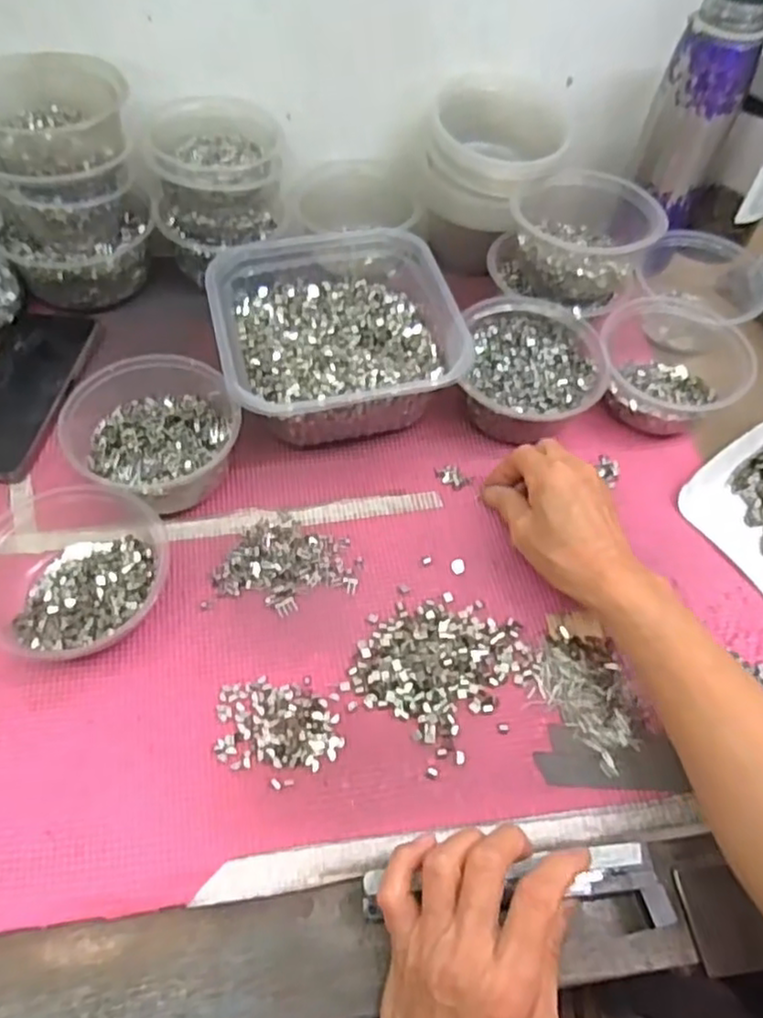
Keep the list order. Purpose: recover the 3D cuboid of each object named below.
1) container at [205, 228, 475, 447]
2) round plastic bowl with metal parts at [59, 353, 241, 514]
[{"bbox_3d":[-0.039,-0.137,0.535,0.167,0.075,0.179,-13,60,-11],"label":"container"},{"bbox_3d":[-0.157,-0.051,0.482,0.106,0.062,0.115,1,59,-2],"label":"round plastic bowl with metal parts"}]

